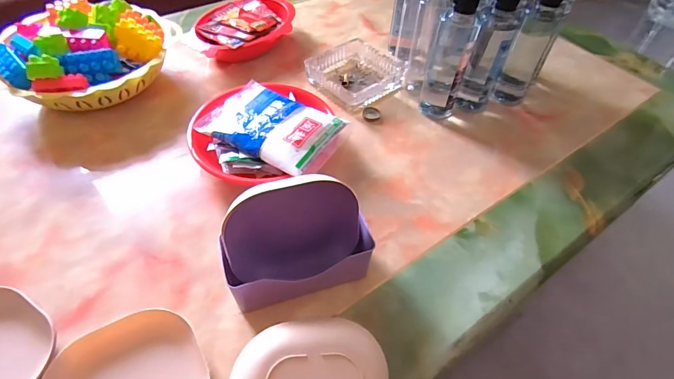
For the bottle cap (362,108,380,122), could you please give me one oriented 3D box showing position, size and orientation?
[{"bbox_3d":[0.052,-0.115,0.595,0.026,0.010,0.026,8,50,4],"label":"bottle cap"}]

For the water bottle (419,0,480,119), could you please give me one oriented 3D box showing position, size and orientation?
[{"bbox_3d":[0.158,-0.184,0.554,0.055,0.173,0.047,16,51,10],"label":"water bottle"}]

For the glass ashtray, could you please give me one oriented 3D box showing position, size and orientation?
[{"bbox_3d":[0.033,-0.191,0.639,0.139,0.033,0.132,-36,60,-28],"label":"glass ashtray"}]

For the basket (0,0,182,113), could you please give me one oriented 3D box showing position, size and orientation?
[{"bbox_3d":[-0.367,-0.193,0.574,0.237,0.103,0.210,-12,52,-12],"label":"basket"}]

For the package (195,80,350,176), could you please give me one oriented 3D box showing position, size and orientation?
[{"bbox_3d":[-0.083,-0.085,0.502,0.164,0.023,0.107,26,54,18],"label":"package"}]

